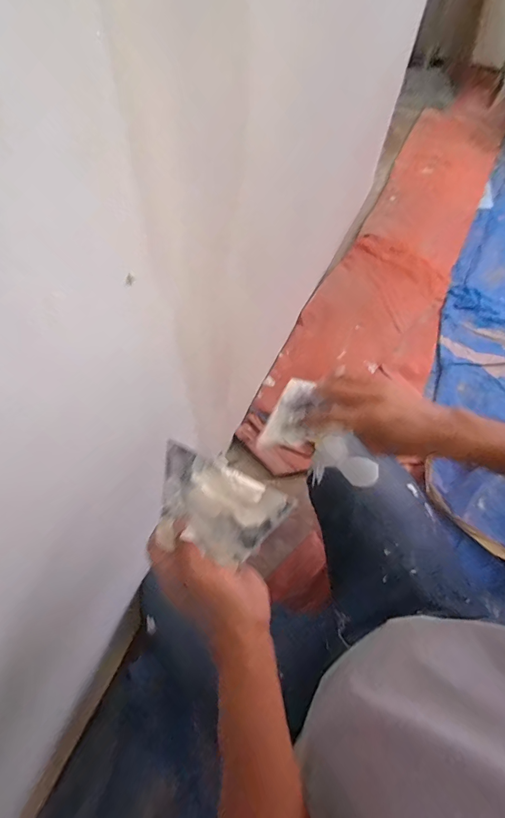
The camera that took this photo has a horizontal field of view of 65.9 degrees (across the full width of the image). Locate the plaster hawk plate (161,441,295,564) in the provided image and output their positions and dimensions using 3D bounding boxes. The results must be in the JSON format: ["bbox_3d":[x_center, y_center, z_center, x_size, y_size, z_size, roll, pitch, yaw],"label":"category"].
[{"bbox_3d":[-0.039,0.090,0.371,0.133,0.019,0.078,25,97,24],"label":"plaster hawk plate"}]

